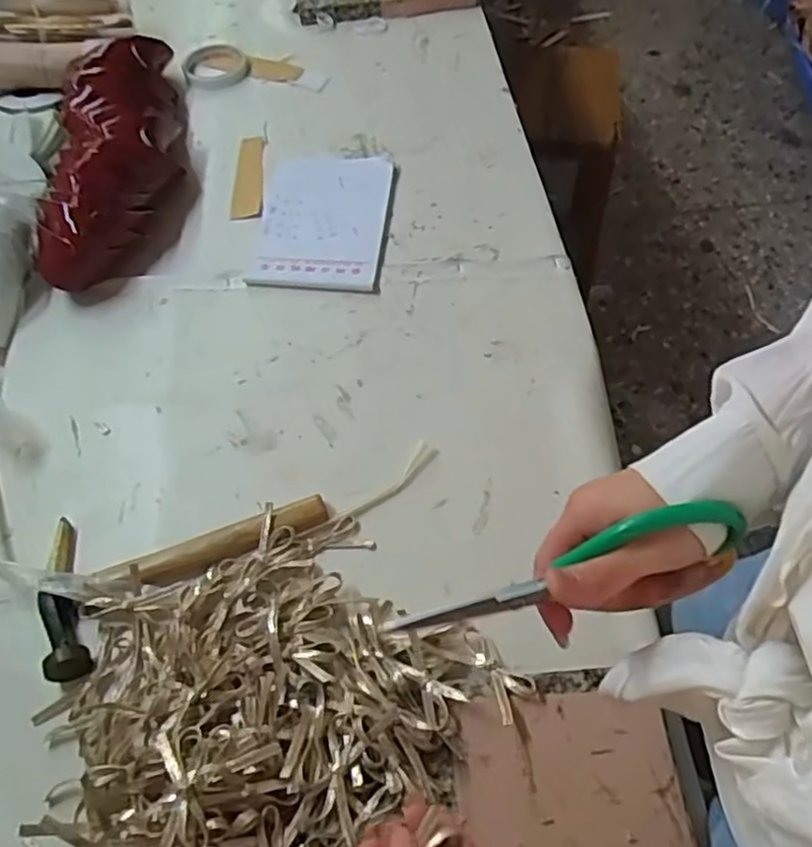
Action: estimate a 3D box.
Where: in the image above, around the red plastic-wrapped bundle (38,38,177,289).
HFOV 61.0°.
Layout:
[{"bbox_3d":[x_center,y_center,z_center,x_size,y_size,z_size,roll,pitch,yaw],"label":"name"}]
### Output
[{"bbox_3d":[-0.357,-0.345,0.846,0.143,0.094,0.434,-11,57,-5],"label":"red plastic-wrapped bundle"}]

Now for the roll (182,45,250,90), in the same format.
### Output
[{"bbox_3d":[-0.281,-0.529,1.027,0.095,0.016,0.098,-1,56,1],"label":"roll"}]

